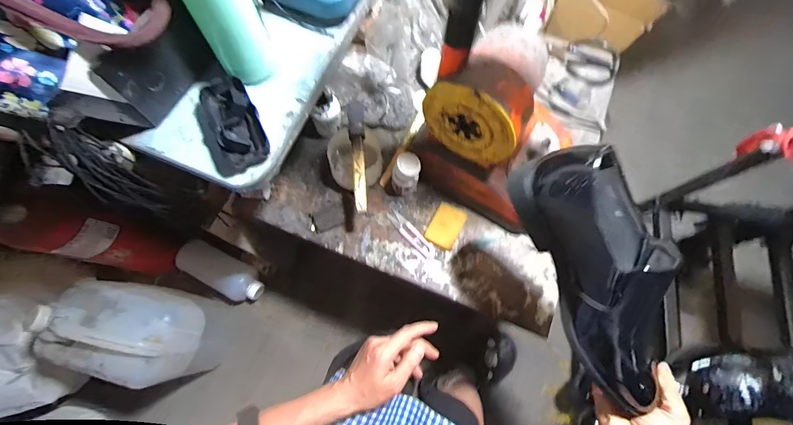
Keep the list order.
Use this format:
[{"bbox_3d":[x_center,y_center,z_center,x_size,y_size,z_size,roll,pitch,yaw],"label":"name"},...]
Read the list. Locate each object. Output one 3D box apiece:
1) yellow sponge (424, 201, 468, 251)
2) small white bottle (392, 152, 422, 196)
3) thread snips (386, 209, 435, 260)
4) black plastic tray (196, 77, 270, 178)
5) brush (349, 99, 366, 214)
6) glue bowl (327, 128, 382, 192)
[{"bbox_3d":[0.083,0.021,0.561,0.050,0.009,0.073,26,75,7],"label":"yellow sponge"},{"bbox_3d":[0.016,-0.059,0.557,0.042,0.088,0.042,8,73,2],"label":"small white bottle"},{"bbox_3d":[0.024,0.036,0.563,0.024,0.007,0.101,-42,78,-12],"label":"thread snips"},{"bbox_3d":[-0.189,-0.098,0.385,0.067,0.029,0.107,-23,75,-7],"label":"black plastic tray"},{"bbox_3d":[-0.060,-0.086,0.520,0.025,0.028,0.172,-2,73,-1],"label":"brush"},{"bbox_3d":[-0.069,-0.091,0.560,0.087,0.072,0.094,0,73,0],"label":"glue bowl"}]

